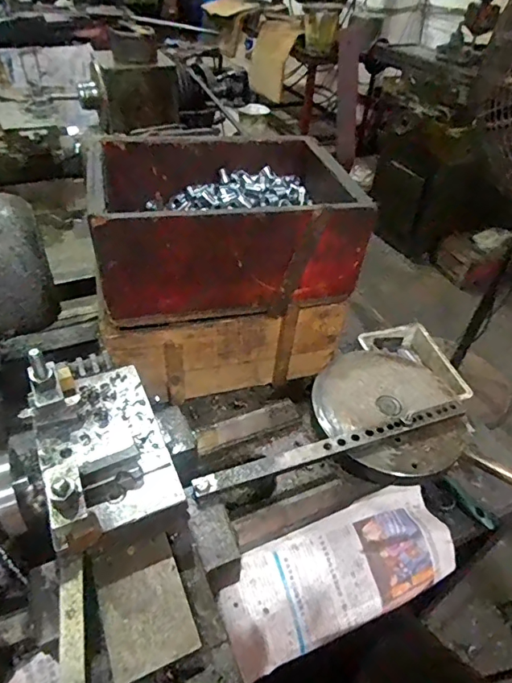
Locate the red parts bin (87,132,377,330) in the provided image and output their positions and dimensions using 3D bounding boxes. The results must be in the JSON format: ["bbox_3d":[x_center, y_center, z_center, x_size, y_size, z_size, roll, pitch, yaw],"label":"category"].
[{"bbox_3d":[-0.047,-0.174,0.679,0.350,0.157,0.245,-9,44,-14],"label":"red parts bin"}]

